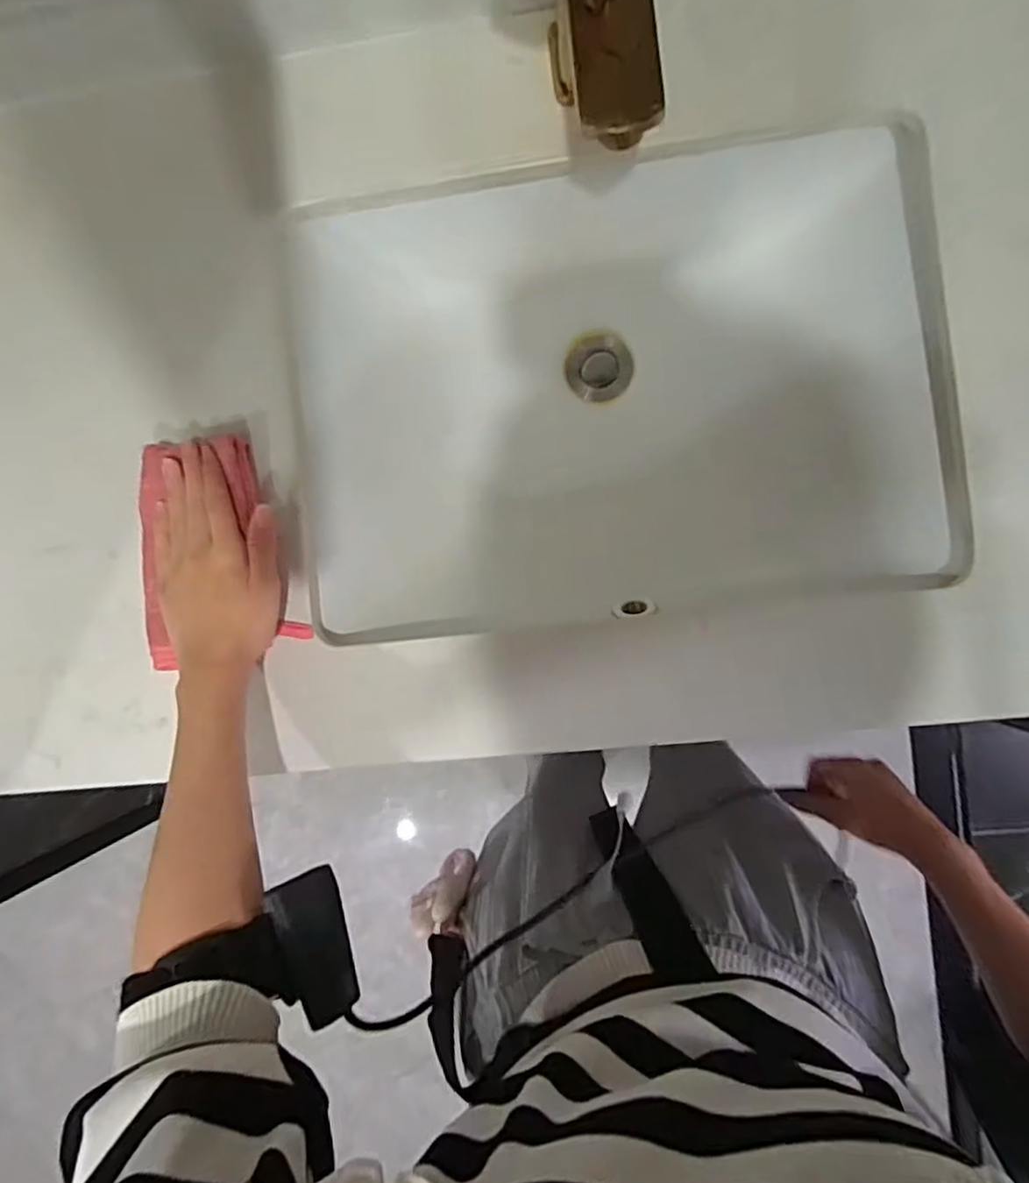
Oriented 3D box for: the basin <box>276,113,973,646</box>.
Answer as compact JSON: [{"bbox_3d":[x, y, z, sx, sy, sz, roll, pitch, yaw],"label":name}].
[{"bbox_3d":[0.068,-0.157,0.508,0.433,0.151,0.339,-5,89,5],"label":"basin"}]

